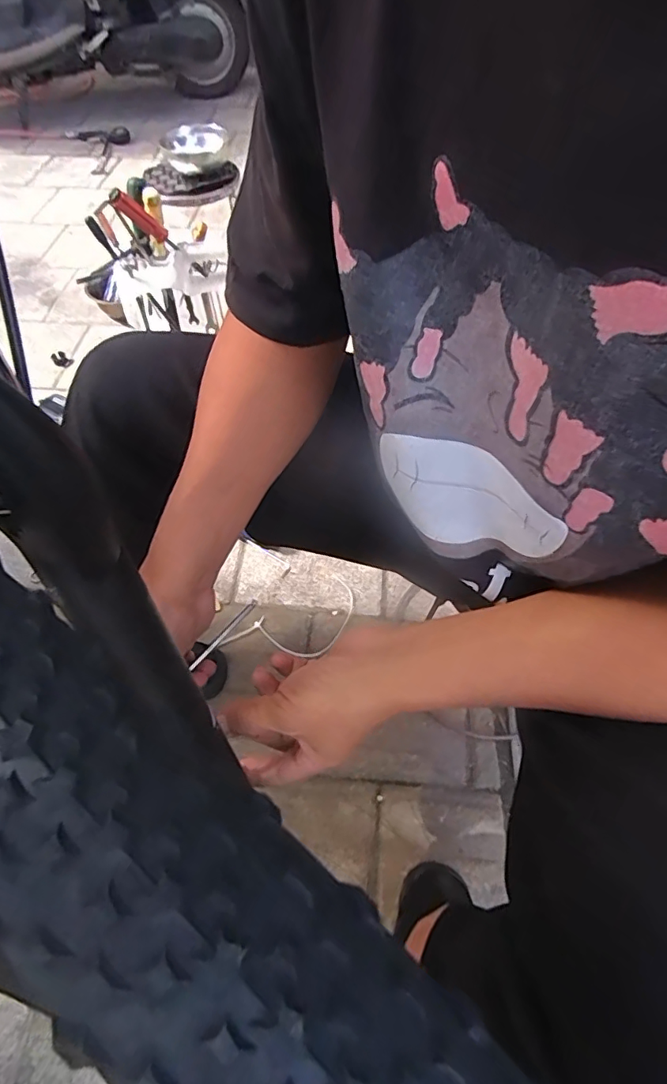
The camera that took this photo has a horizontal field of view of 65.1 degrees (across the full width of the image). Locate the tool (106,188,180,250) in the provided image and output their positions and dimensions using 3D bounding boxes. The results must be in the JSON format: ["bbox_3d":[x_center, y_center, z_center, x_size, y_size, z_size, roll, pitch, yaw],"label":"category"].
[{"bbox_3d":[-0.296,-0.502,0.817,0.026,0.123,0.030,-45,61,17],"label":"tool"}]

